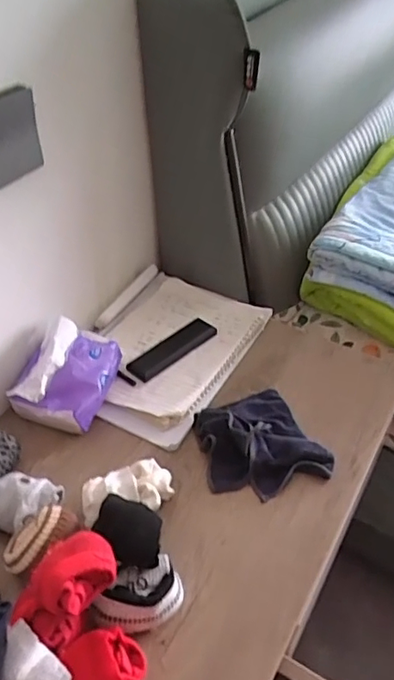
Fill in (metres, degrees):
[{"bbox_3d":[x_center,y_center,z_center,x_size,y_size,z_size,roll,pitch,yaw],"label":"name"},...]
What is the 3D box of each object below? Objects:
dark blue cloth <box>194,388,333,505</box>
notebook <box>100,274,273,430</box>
[{"bbox_3d":[0.071,0.118,0.658,0.135,0.032,0.136,-13,48,-16],"label":"dark blue cloth"},{"bbox_3d":[-0.037,-0.003,0.792,0.196,0.015,0.262,22,48,24],"label":"notebook"}]

